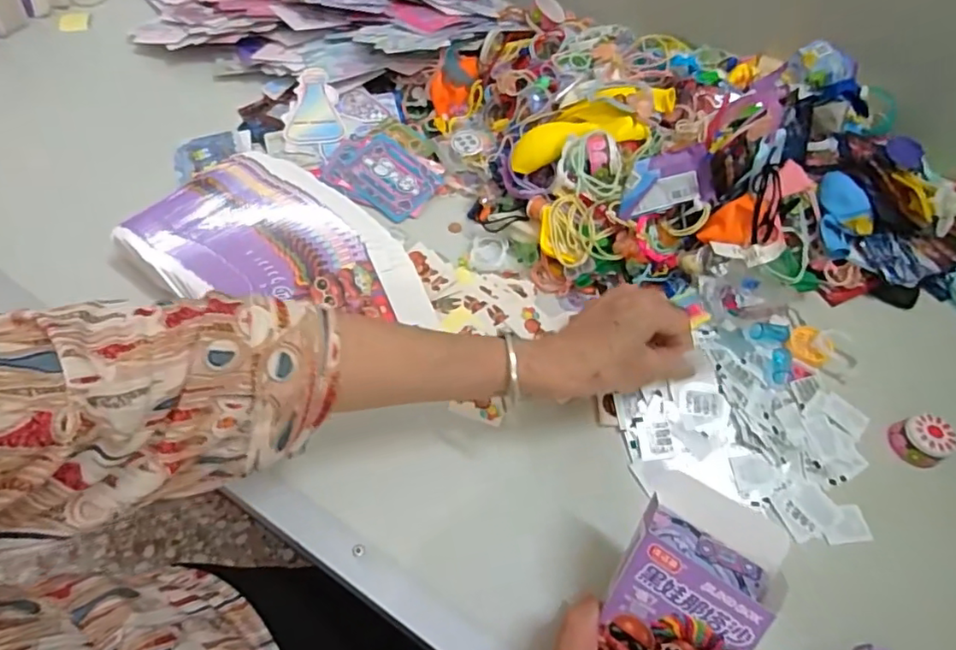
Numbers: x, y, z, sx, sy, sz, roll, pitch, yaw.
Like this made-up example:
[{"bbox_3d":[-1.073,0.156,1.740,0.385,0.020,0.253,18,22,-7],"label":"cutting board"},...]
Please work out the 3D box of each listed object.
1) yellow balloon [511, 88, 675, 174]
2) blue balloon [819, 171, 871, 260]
[{"bbox_3d":[0.096,-0.169,0.482,0.144,0.027,0.048,-21,60,2],"label":"yellow balloon"},{"bbox_3d":[0.313,-0.094,0.496,0.038,0.020,0.080,12,78,6],"label":"blue balloon"}]

